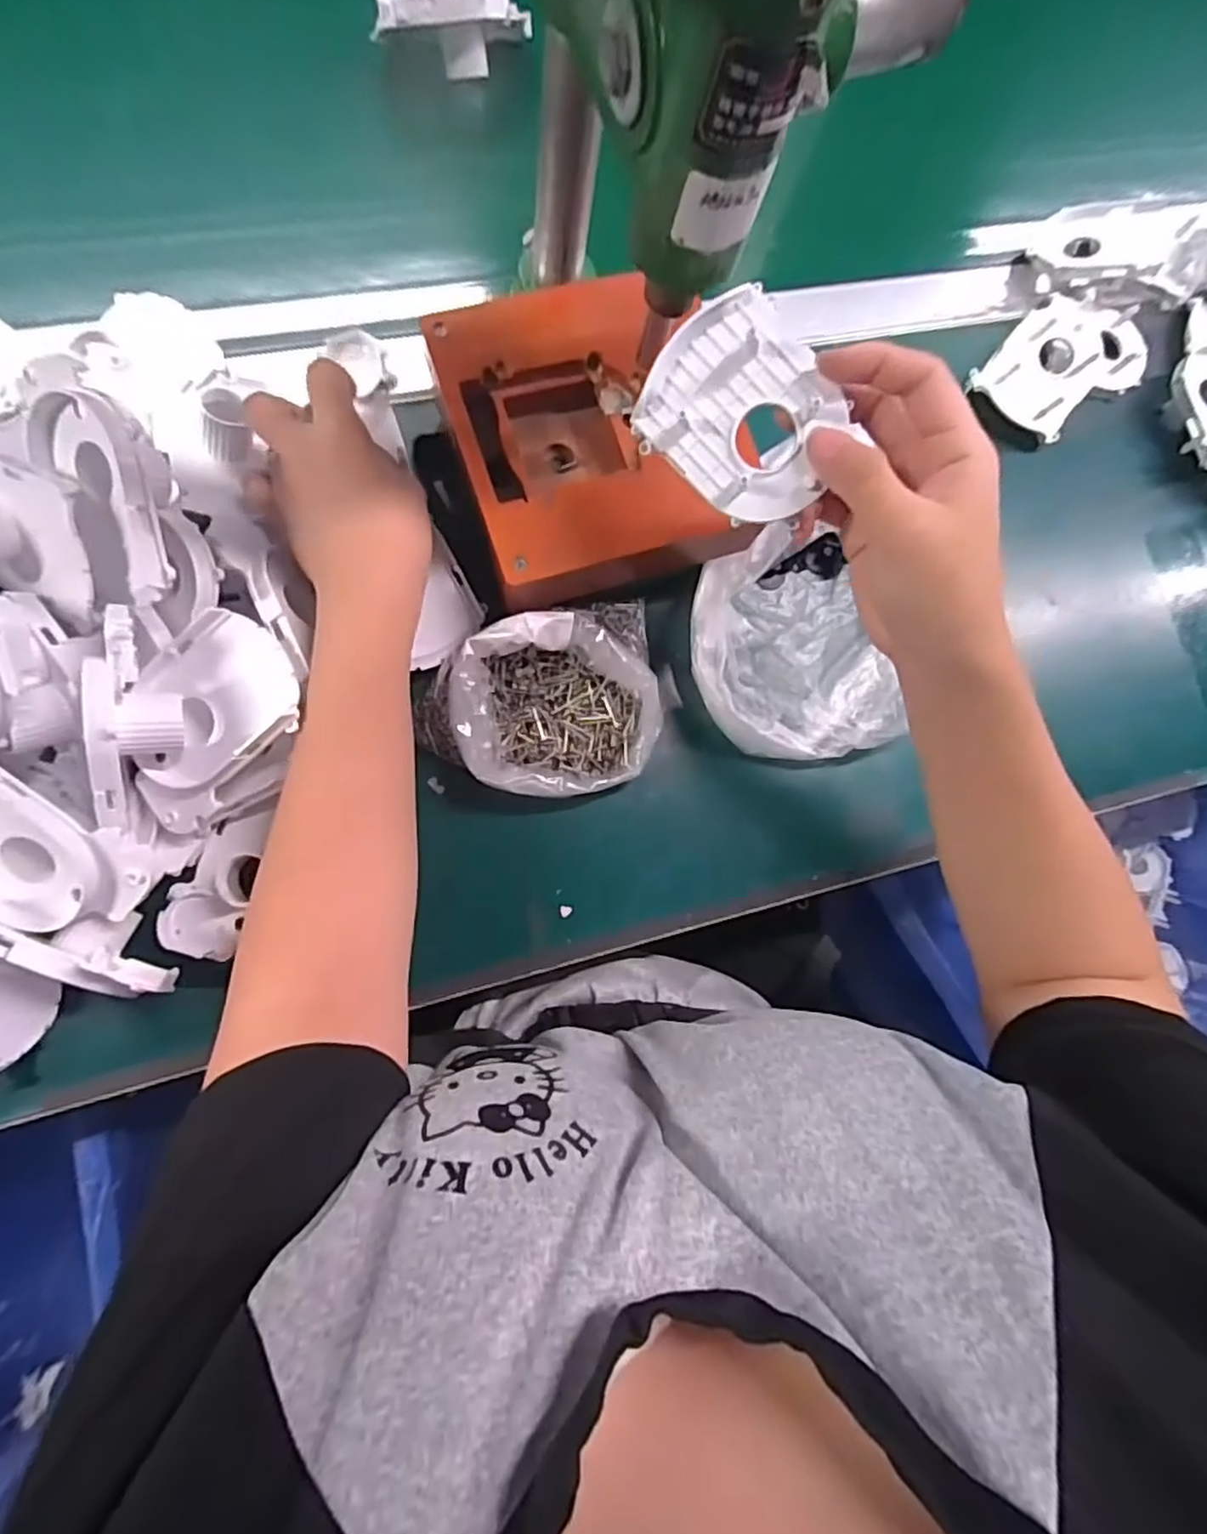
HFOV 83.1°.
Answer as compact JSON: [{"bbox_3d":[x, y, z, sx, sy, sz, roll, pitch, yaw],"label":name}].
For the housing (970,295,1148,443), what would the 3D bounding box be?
[{"bbox_3d":[0.321,-0.278,0.464,0.115,0.028,0.082,-44,90,-11],"label":"housing"}]

